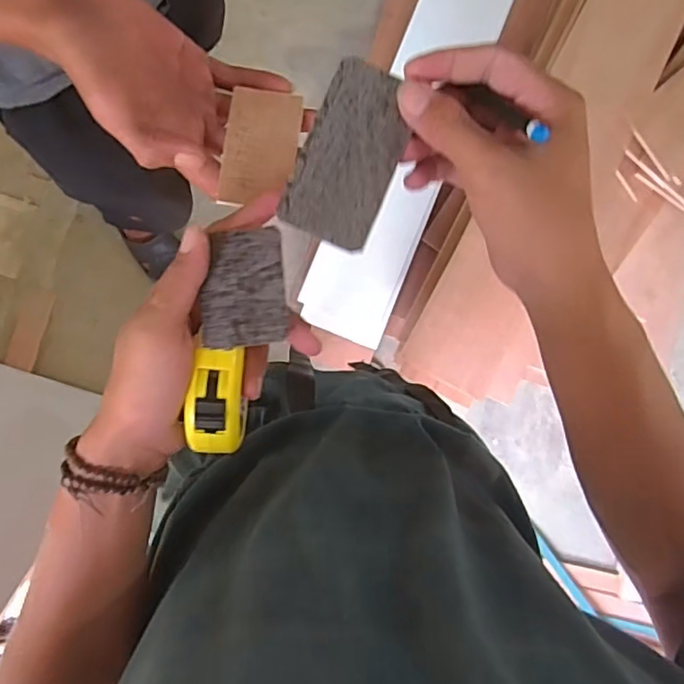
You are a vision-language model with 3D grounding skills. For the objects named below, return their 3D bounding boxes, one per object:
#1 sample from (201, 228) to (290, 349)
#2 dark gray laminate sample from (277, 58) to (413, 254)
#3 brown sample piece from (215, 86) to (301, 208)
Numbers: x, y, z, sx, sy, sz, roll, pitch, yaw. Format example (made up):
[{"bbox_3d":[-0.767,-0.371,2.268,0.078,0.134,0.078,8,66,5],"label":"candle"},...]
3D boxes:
[{"bbox_3d":[-0.054,-0.029,0.318,0.044,0.004,0.062,-3,85,-1],"label":"sample"},{"bbox_3d":[0.004,-0.098,0.298,0.048,0.004,0.095,17,84,-9],"label":"dark gray laminate sample"},{"bbox_3d":[-0.049,-0.120,0.352,0.043,0.004,0.078,5,74,-5],"label":"brown sample piece"}]

